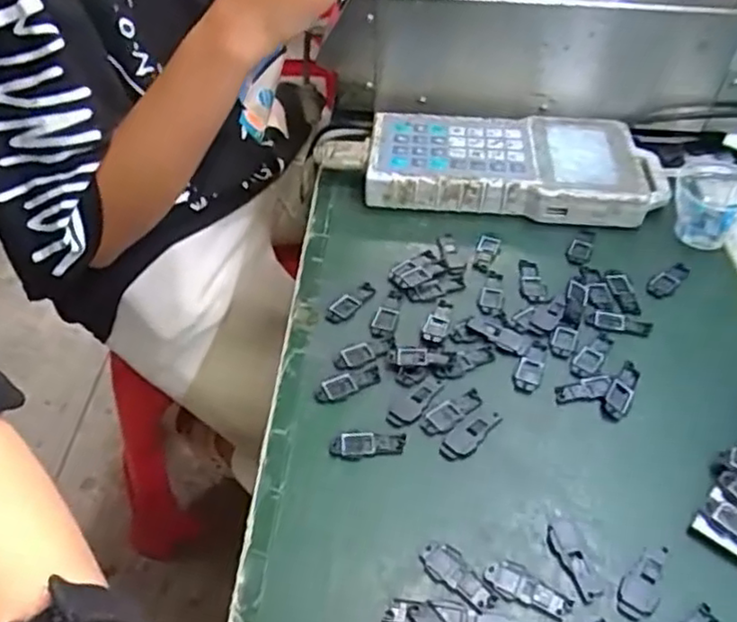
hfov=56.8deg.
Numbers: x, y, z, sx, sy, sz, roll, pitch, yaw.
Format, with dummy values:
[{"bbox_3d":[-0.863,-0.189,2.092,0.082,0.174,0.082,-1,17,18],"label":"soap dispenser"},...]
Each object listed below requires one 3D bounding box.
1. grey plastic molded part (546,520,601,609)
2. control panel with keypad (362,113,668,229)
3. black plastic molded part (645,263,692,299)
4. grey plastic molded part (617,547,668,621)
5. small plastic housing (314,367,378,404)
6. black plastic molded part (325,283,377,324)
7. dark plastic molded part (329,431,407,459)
[{"bbox_3d":[0.096,0.117,0.322,0.015,0.004,0.040,-7,46,-7],"label":"grey plastic molded part"},{"bbox_3d":[0.113,-0.113,0.523,0.218,0.031,0.100,6,46,5],"label":"control panel with keypad"},{"bbox_3d":[0.201,-0.020,0.458,0.038,0.004,0.015,-33,54,-28],"label":"black plastic molded part"},{"bbox_3d":[0.127,0.124,0.315,0.017,0.004,0.039,23,50,21],"label":"grey plastic molded part"},{"bbox_3d":[-0.012,0.042,0.395,0.040,0.004,0.016,-23,50,-22],"label":"small plastic housing"},{"bbox_3d":[-0.012,-0.006,0.444,0.016,0.004,0.042,30,52,26],"label":"black plastic molded part"},{"bbox_3d":[0.000,0.071,0.365,0.040,0.004,0.015,-1,45,-1],"label":"dark plastic molded part"}]

